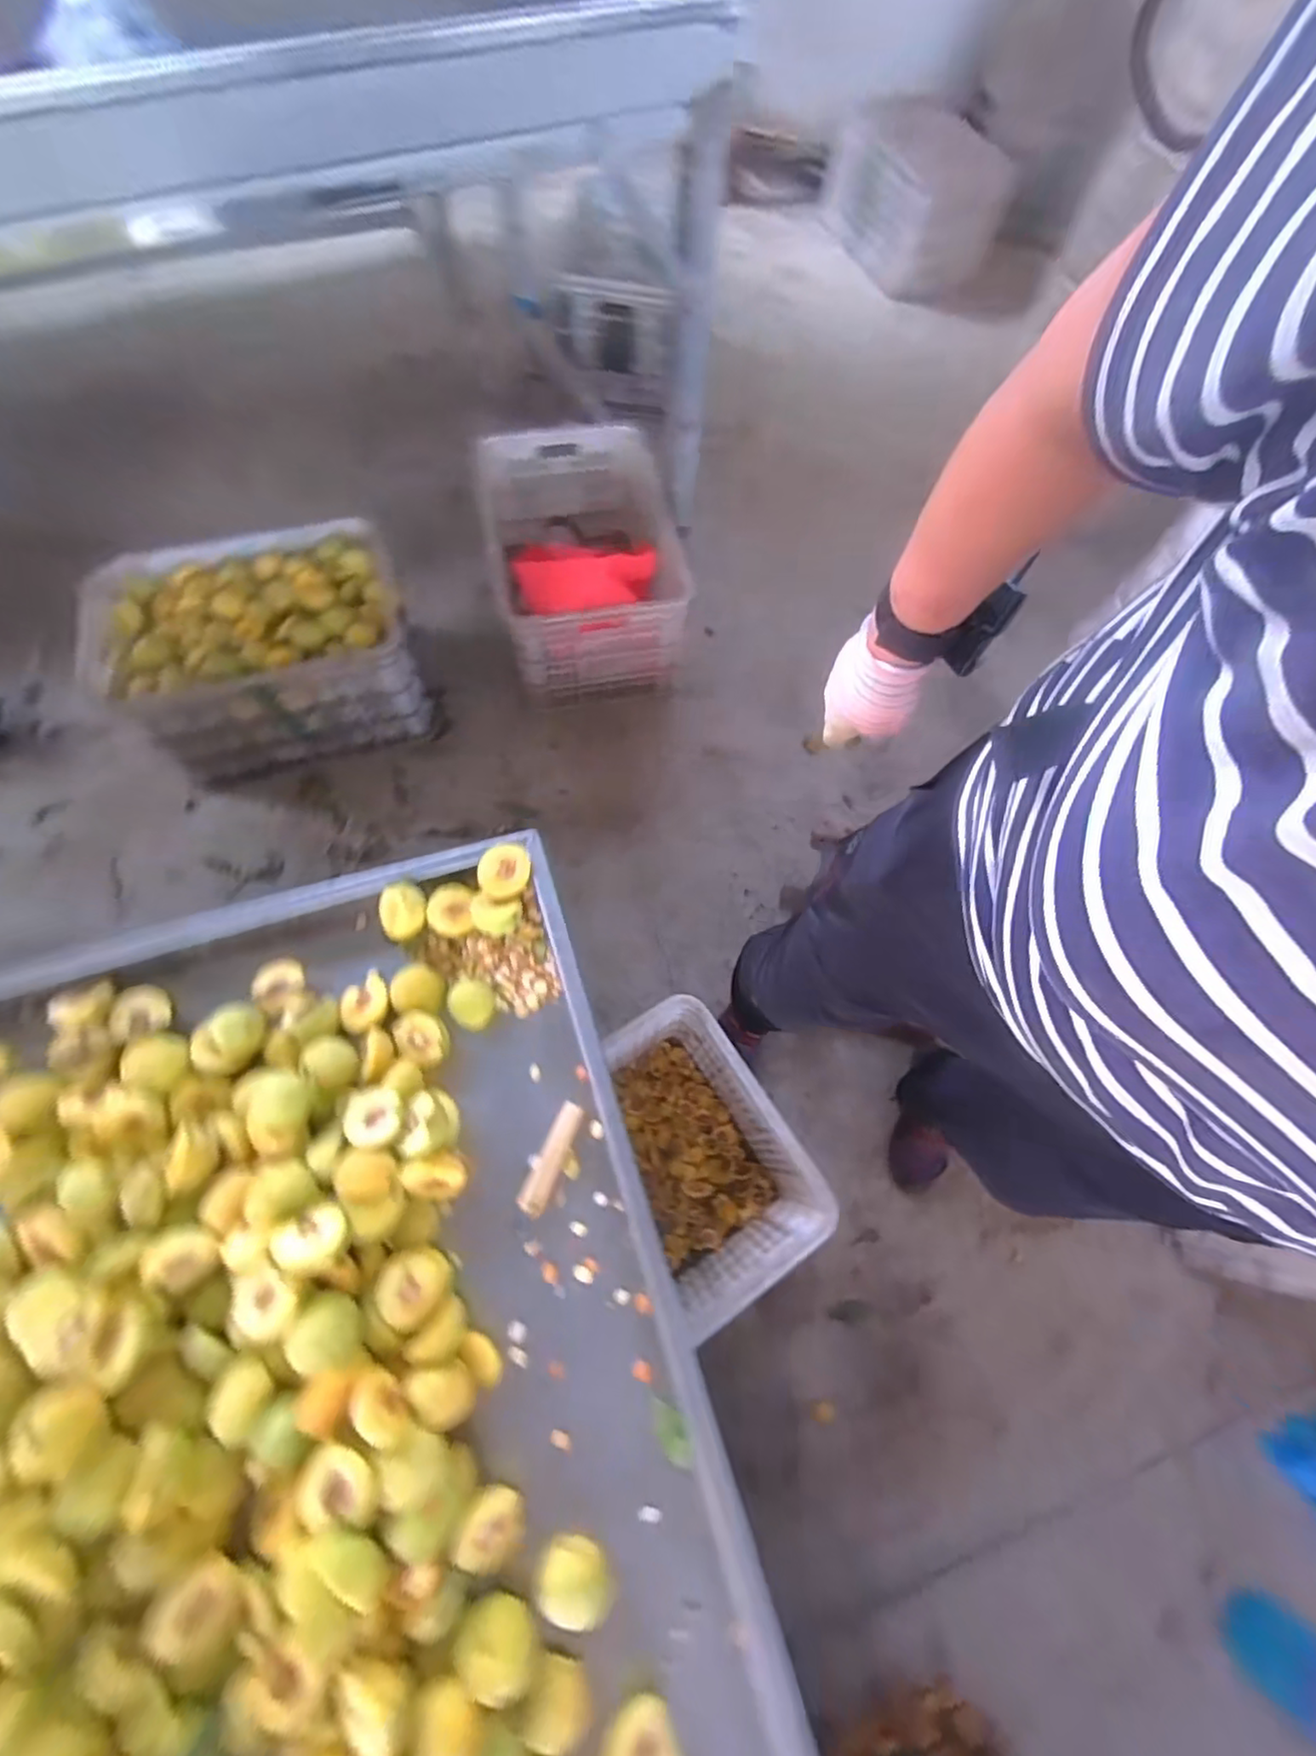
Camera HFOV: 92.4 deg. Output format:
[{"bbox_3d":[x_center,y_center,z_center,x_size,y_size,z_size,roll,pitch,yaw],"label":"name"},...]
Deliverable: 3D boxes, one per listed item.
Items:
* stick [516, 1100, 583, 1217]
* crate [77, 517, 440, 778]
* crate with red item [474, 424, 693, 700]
[{"bbox_3d":[-0.115,0.304,0.690,0.029,0.028,0.115,22,69,6],"label":"stick"},{"bbox_3d":[-0.794,-0.460,1.295,0.580,0.248,0.419,-15,70,-8],"label":"crate"},{"bbox_3d":[-0.150,-0.702,1.342,0.403,0.262,0.581,-10,69,-7],"label":"crate with red item"}]

